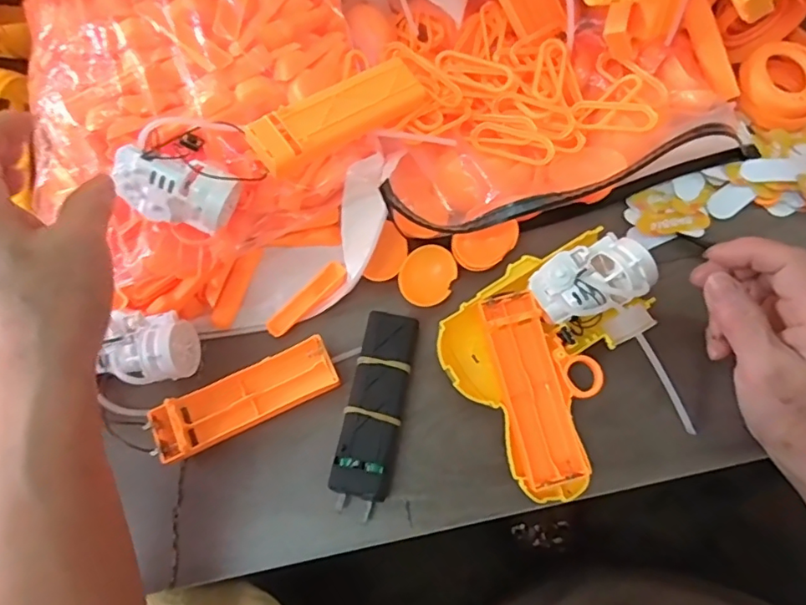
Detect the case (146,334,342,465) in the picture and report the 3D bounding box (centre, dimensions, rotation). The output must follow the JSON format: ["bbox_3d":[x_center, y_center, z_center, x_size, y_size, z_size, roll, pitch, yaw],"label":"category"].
[{"bbox_3d":[-0.095,0.057,0.328,0.110,0.021,0.035,-26,71,-7],"label":"case"}]

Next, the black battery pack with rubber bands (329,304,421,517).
[{"bbox_3d":[-0.016,0.062,0.328,0.032,0.021,0.115,10,71,6],"label":"black battery pack with rubber bands"}]

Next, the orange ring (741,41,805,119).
[{"bbox_3d":[0.271,-0.157,0.388,0.056,0.025,0.054,-1,70,2],"label":"orange ring"}]

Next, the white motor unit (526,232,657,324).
[{"bbox_3d":[0.114,-0.010,0.335,0.066,0.042,0.045,-30,72,-8],"label":"white motor unit"}]

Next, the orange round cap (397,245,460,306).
[{"bbox_3d":[0.016,-0.018,0.354,0.040,0.009,0.035,-31,72,-9],"label":"orange round cap"}]

